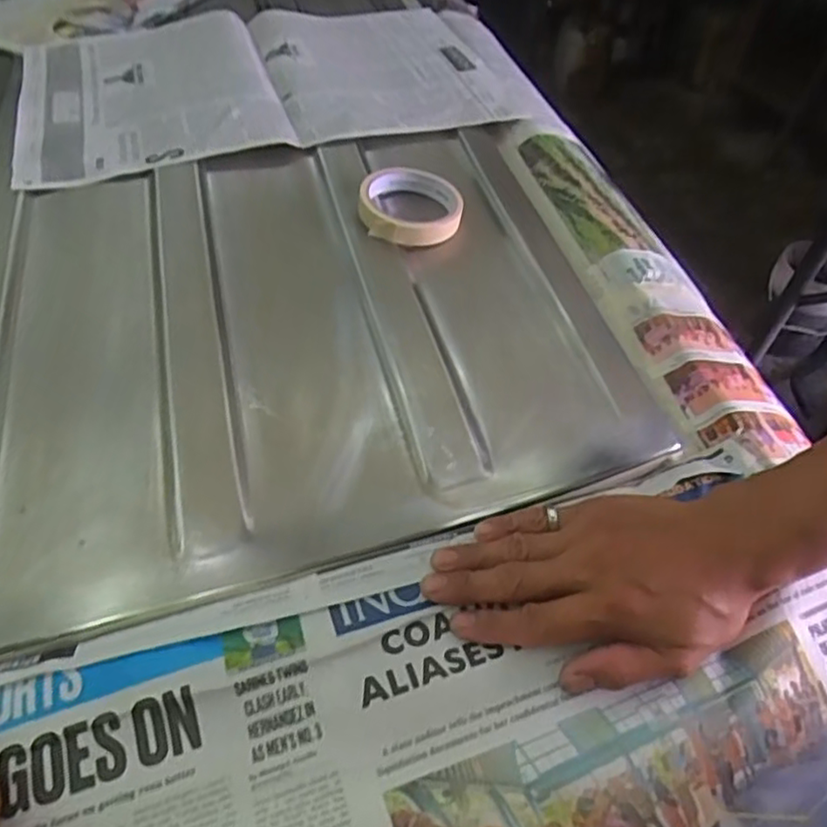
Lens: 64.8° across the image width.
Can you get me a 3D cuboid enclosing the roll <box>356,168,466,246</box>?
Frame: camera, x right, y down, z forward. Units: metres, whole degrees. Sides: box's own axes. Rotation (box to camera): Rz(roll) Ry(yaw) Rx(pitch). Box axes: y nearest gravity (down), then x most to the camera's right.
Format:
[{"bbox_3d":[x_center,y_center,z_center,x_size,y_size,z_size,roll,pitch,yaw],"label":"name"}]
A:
[{"bbox_3d":[-0.002,-0.188,0.580,0.089,0.022,0.096,1,52,-2],"label":"roll"}]

